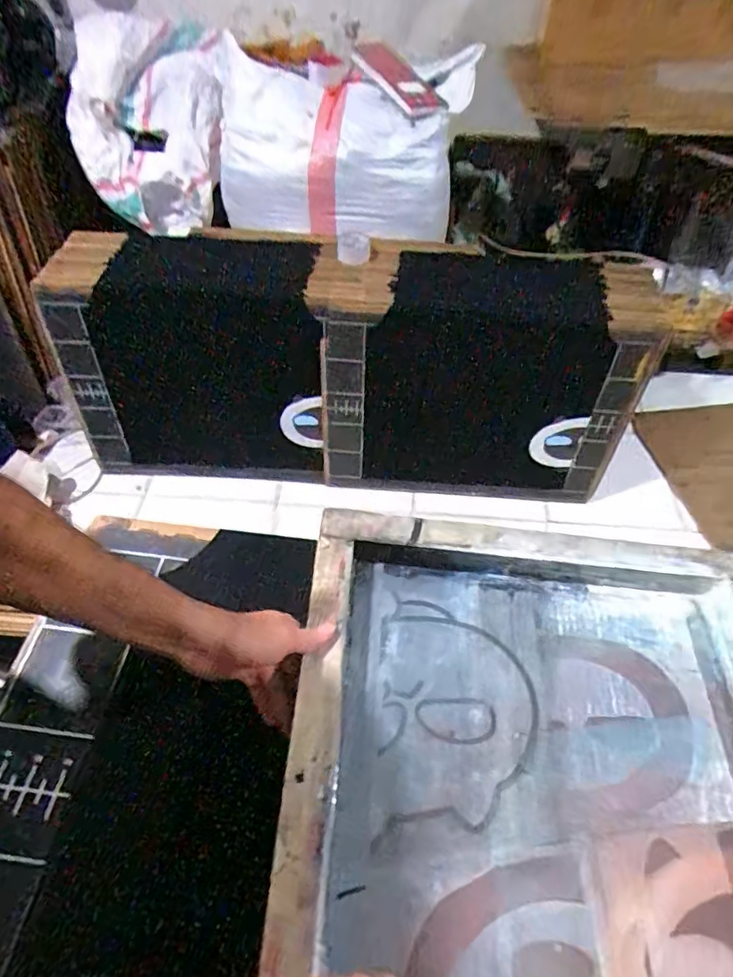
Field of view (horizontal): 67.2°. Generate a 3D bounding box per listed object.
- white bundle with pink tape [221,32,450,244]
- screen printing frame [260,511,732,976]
[{"bbox_3d":[-0.096,-0.812,1.367,0.588,0.292,0.240,20,53,13],"label":"white bundle with pink tape"},{"bbox_3d":[0.170,0.295,0.444,0.476,0.066,0.582,6,52,3],"label":"screen printing frame"}]

